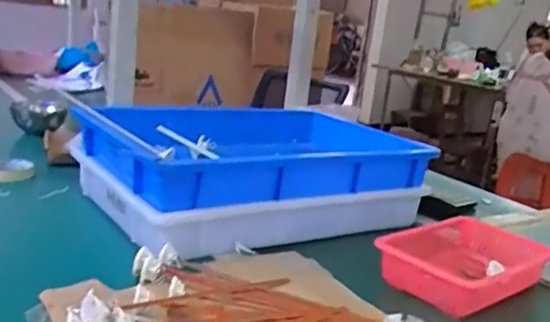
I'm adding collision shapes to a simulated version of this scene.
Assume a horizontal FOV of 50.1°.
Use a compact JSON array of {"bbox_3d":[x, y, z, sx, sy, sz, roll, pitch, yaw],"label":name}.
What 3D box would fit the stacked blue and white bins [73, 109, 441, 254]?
[{"bbox_3d":[-0.012,0.000,1.083,0.642,0.127,0.385,-4,19,-37],"label":"stacked blue and white bins"}]

